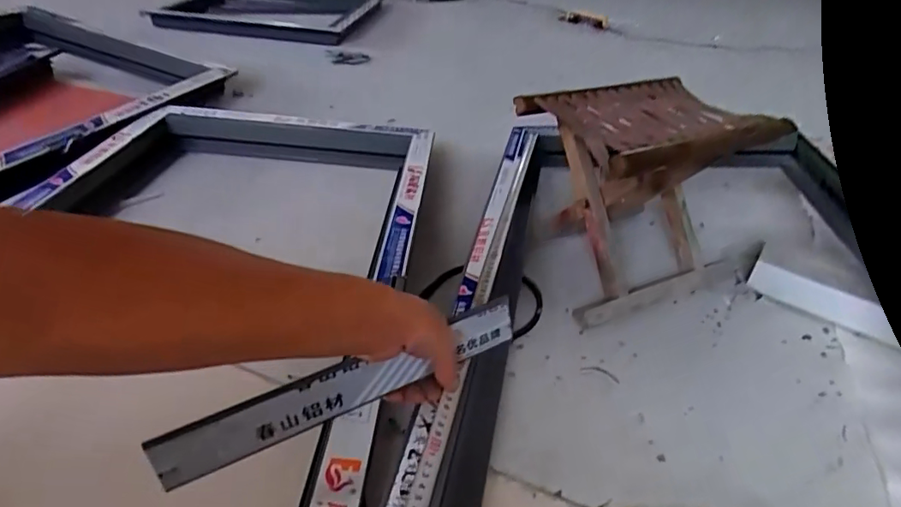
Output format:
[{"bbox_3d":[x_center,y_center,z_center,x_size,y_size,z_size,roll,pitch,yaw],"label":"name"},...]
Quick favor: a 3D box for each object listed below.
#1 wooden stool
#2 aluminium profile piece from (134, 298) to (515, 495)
[{"bbox_3d":[0.277,-0.086,0.826,0.307,0.268,0.229,-14,39,-25],"label":"wooden stool"},{"bbox_3d":[-0.081,0.111,0.456,0.307,0.050,0.014,-19,41,-21],"label":"aluminium profile piece"}]

